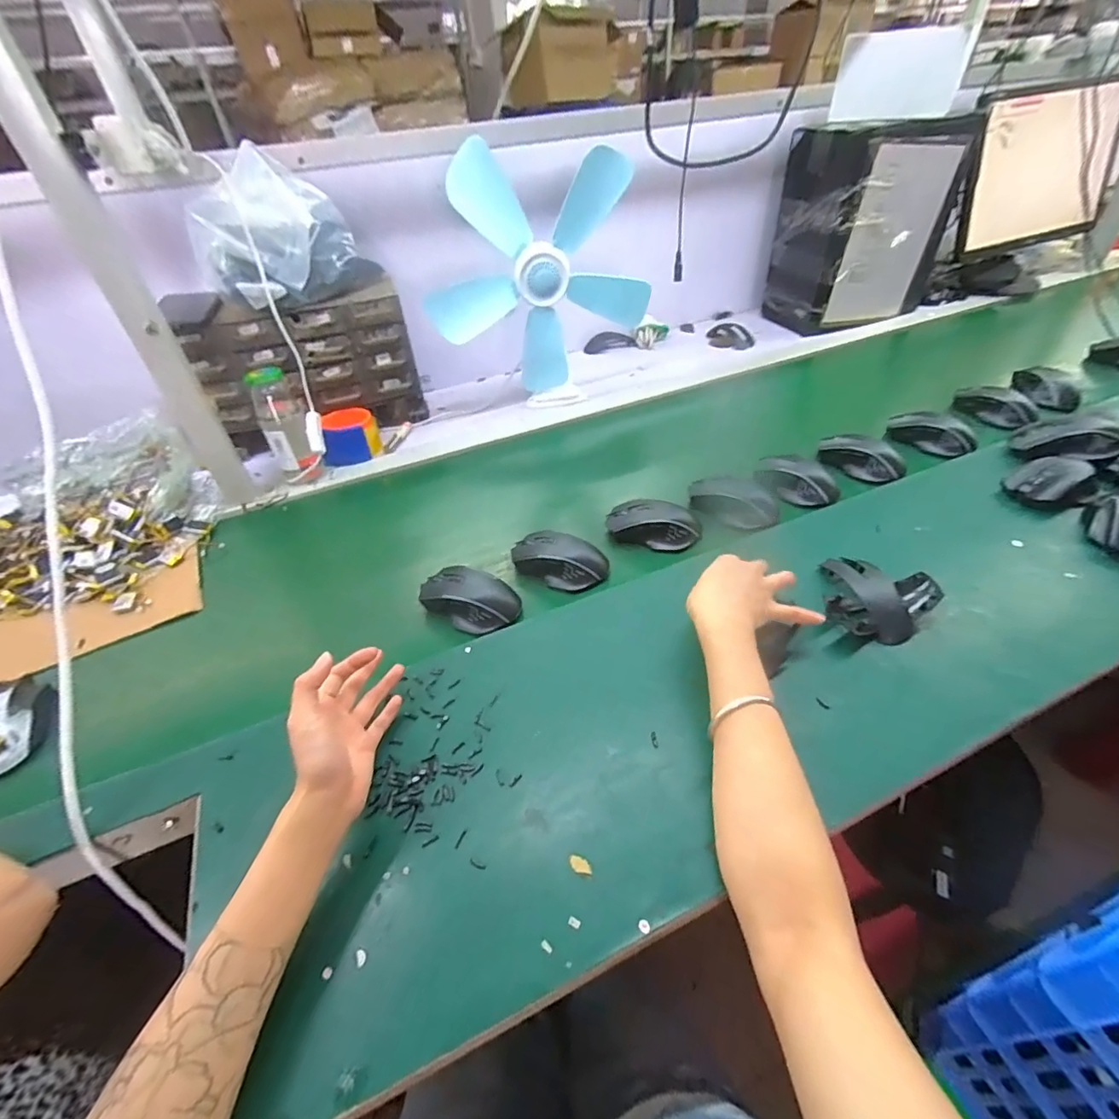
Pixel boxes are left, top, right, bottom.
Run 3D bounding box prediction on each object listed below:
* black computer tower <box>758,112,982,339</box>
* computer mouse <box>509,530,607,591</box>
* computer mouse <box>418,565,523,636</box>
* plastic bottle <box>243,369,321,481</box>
[{"bbox_3d":[0.645,-0.704,1.084,0.360,0.335,0.177,-20,46,-15],"label":"black computer tower"},{"bbox_3d":[0.000,0.003,0.625,0.114,0.047,0.061,18,49,22],"label":"computer mouse"},{"bbox_3d":[-0.101,0.042,0.583,0.111,0.035,0.064,22,50,25],"label":"computer mouse"},{"bbox_3d":[-0.416,-0.202,0.783,0.066,0.162,0.081,-23,47,-18],"label":"plastic bottle"}]

